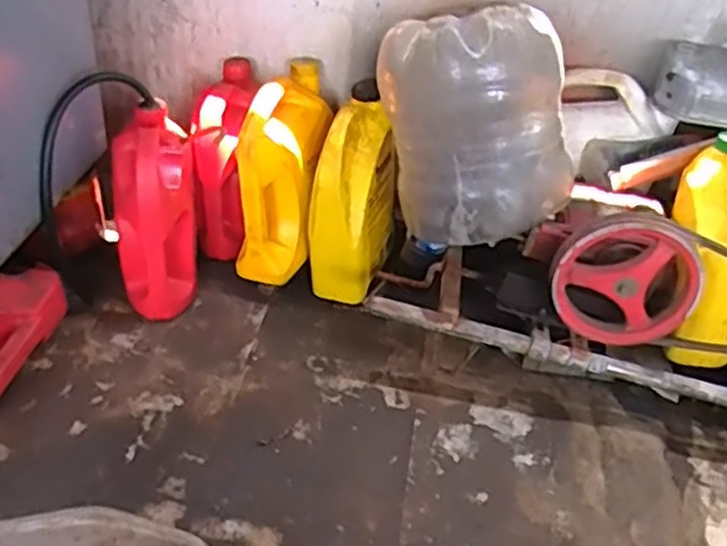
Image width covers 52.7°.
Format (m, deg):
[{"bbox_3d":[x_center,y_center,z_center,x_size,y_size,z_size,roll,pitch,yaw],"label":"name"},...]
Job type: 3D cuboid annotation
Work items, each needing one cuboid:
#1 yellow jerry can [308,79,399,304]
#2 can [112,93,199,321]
[{"bbox_3d":[-0.009,-0.113,1.191,0.107,0.312,0.172,17,40,11],"label":"yellow jerry can"},{"bbox_3d":[-0.321,-0.085,1.143,0.117,0.297,0.166,0,40,-10],"label":"can"}]

